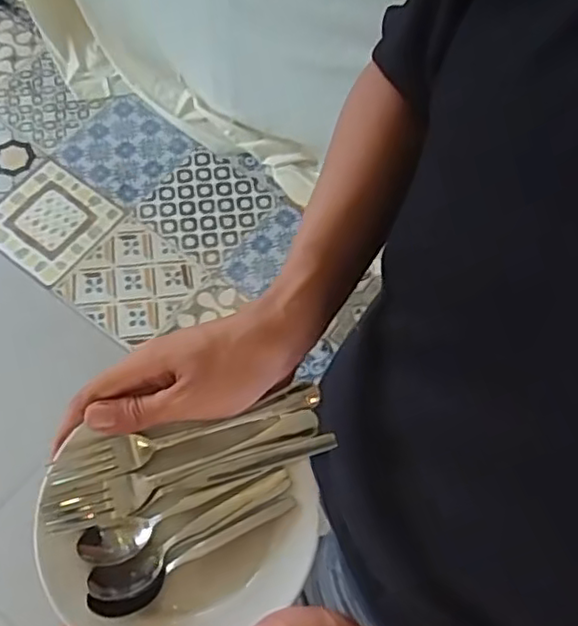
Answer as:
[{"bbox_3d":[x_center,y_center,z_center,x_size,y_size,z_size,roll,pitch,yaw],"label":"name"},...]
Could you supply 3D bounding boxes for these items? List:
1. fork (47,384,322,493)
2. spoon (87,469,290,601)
[{"bbox_3d":[-0.063,0.078,0.423,0.178,0.025,0.023,-16,67,-13],"label":"fork"},{"bbox_3d":[-0.056,0.136,0.391,0.130,0.013,0.023,-25,69,-17],"label":"spoon"}]

